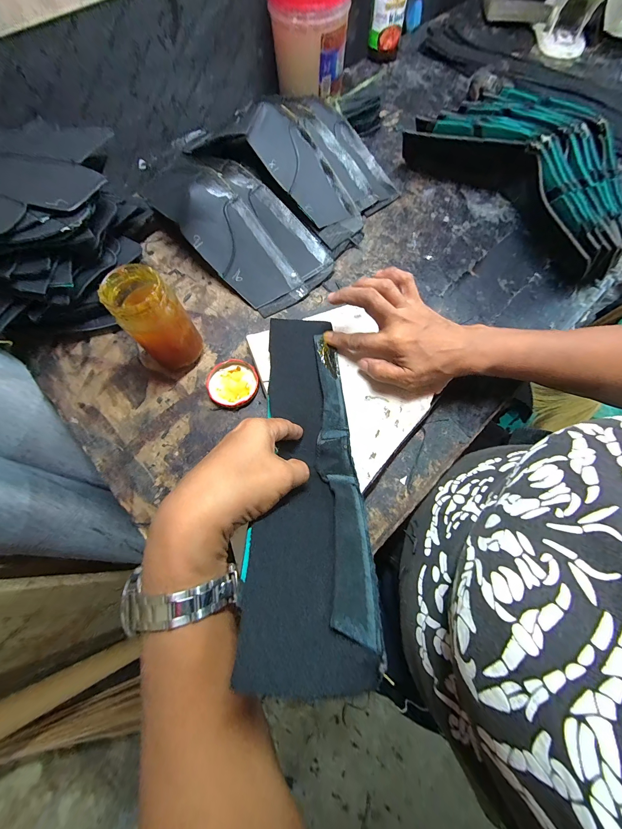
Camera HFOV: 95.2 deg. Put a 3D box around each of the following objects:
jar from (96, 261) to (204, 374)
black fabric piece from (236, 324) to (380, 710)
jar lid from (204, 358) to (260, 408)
[{"bbox_3d":[-0.163,-0.100,0.309,0.056,0.109,0.059,0,72,1],"label":"jar"},{"bbox_3d":[-0.001,0.021,0.241,0.077,0.082,0.310,-4,38,-1],"label":"black fabric piece"},{"bbox_3d":[-0.093,-0.037,0.340,0.061,0.009,0.059,0,72,1],"label":"jar lid"}]

